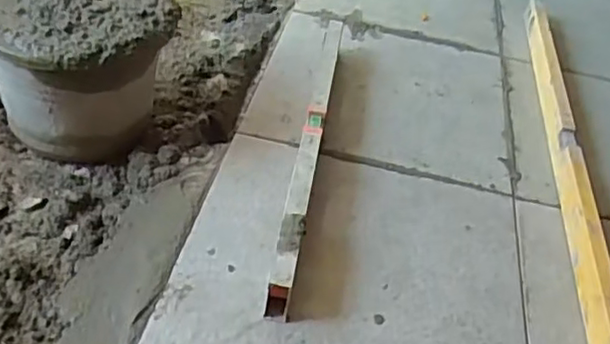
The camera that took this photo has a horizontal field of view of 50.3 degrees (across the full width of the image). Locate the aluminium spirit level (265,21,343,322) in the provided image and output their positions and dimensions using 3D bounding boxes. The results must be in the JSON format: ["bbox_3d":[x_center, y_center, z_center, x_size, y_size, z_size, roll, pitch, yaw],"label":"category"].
[{"bbox_3d":[0.010,-0.045,0.885,0.027,0.066,0.568,12,40,0],"label":"aluminium spirit level"}]

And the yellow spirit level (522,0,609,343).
[{"bbox_3d":[0.380,-0.029,0.947,0.027,0.057,0.965,14,40,1],"label":"yellow spirit level"}]

